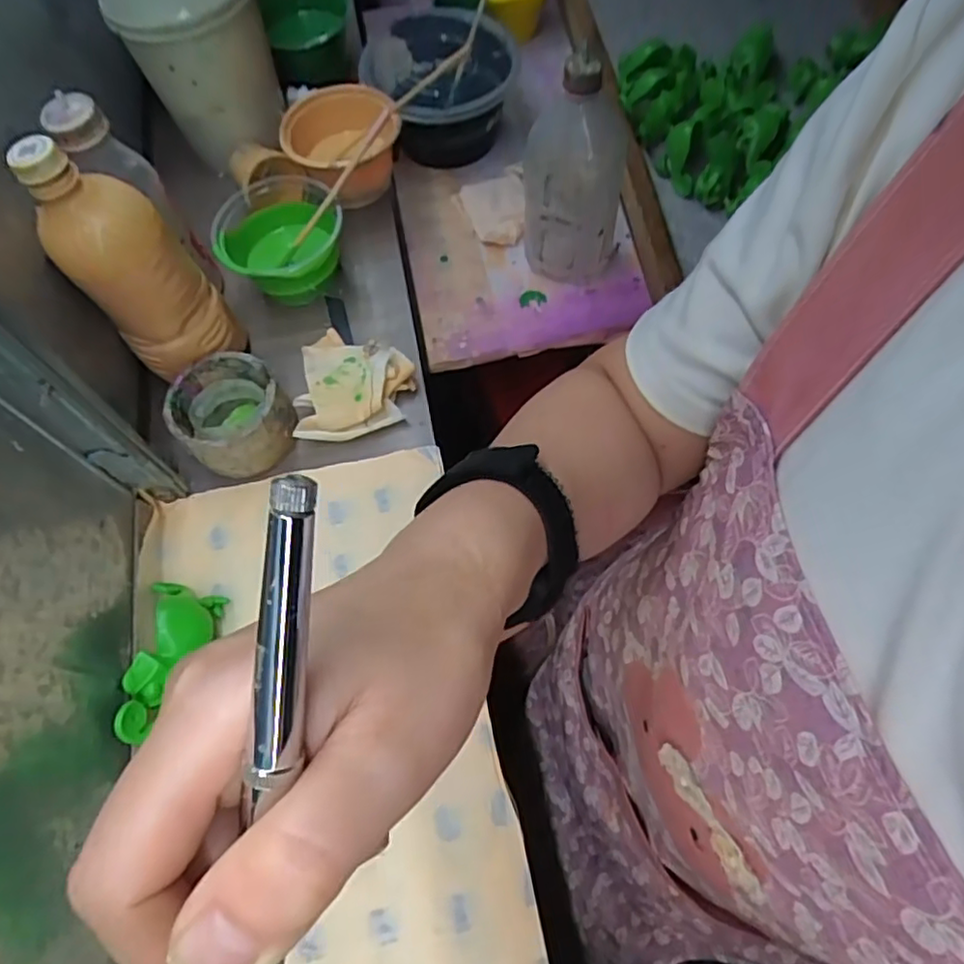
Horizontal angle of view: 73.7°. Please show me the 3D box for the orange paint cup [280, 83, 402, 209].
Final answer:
[{"bbox_3d":[-0.135,-0.333,0.644,0.114,0.076,0.127,-21,67,-7],"label":"orange paint cup"}]

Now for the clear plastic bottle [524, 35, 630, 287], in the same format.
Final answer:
[{"bbox_3d":[0.084,-0.281,0.584,0.088,0.193,0.067,2,66,4],"label":"clear plastic bottle"}]

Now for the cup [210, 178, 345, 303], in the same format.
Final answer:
[{"bbox_3d":[-0.187,-0.224,0.610,0.113,0.078,0.120,-1,66,2],"label":"cup"}]

